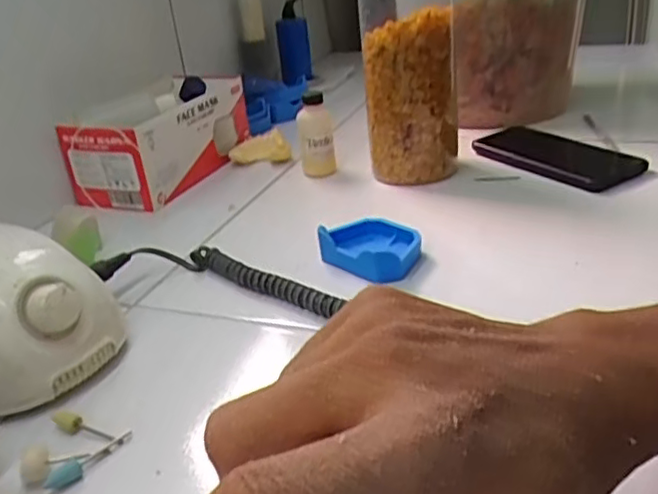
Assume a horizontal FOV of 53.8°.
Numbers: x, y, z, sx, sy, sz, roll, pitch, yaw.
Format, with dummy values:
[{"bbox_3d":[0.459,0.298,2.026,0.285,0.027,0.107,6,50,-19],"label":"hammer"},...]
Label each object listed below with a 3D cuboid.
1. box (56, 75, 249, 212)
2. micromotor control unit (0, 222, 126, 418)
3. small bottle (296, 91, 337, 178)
[{"bbox_3d":[-0.180,-0.126,0.714,0.109,0.081,0.206,8,31,25],"label":"box"},{"bbox_3d":[-0.207,0.040,0.418,0.127,0.081,0.105,17,36,37],"label":"micromotor control unit"},{"bbox_3d":[-0.014,-0.112,0.670,0.034,0.089,0.031,-8,28,-4],"label":"small bottle"}]

